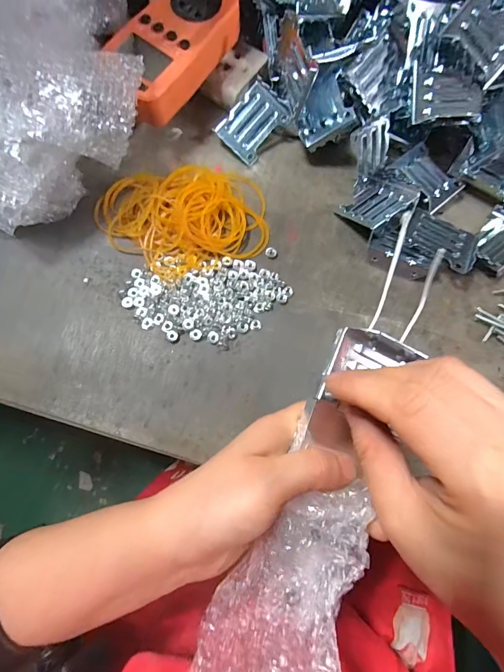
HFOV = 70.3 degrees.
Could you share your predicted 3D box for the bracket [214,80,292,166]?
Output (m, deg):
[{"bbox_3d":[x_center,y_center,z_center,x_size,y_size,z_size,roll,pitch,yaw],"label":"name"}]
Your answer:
[{"bbox_3d":[0.001,-0.194,0.328,0.043,0.006,0.059,41,102,-10],"label":"bracket"}]

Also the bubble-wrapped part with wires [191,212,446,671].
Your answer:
[{"bbox_3d":[0.046,0.068,0.200,0.069,0.037,0.272,20,83,3],"label":"bubble-wrapped part with wires"}]

